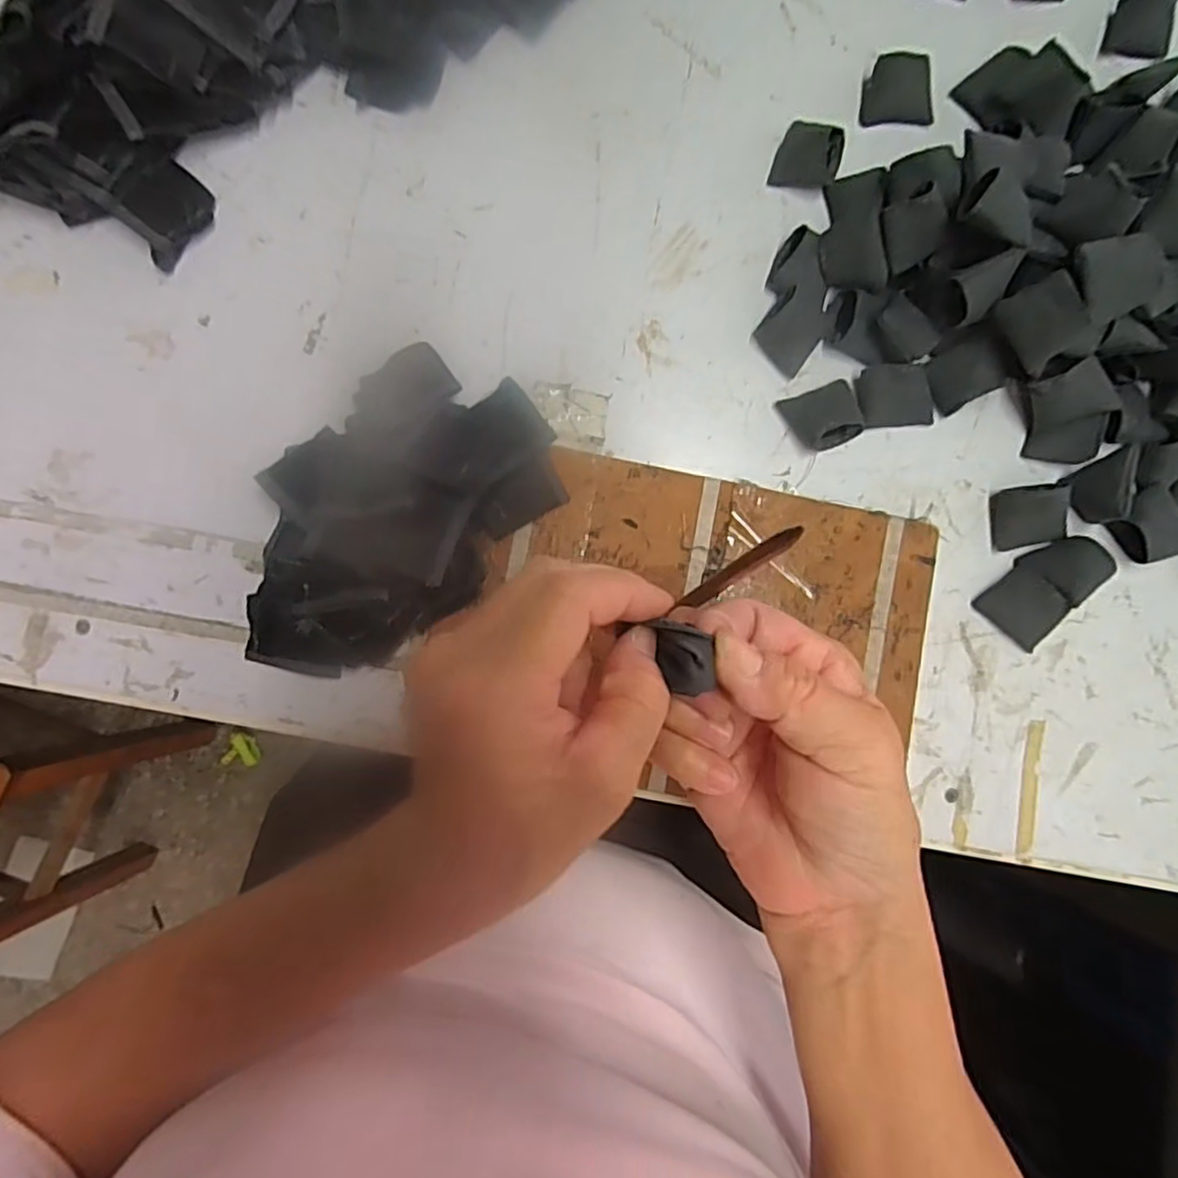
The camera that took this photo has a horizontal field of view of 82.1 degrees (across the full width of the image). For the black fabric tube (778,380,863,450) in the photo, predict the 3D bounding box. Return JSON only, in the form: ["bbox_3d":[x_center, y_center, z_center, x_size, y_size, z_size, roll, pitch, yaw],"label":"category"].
[{"bbox_3d":[0.136,-0.100,0.389,0.040,0.017,0.035,-19,86,-4],"label":"black fabric tube"}]

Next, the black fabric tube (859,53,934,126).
[{"bbox_3d":[0.193,-0.308,0.417,0.042,0.017,0.033,0,85,-3],"label":"black fabric tube"}]

